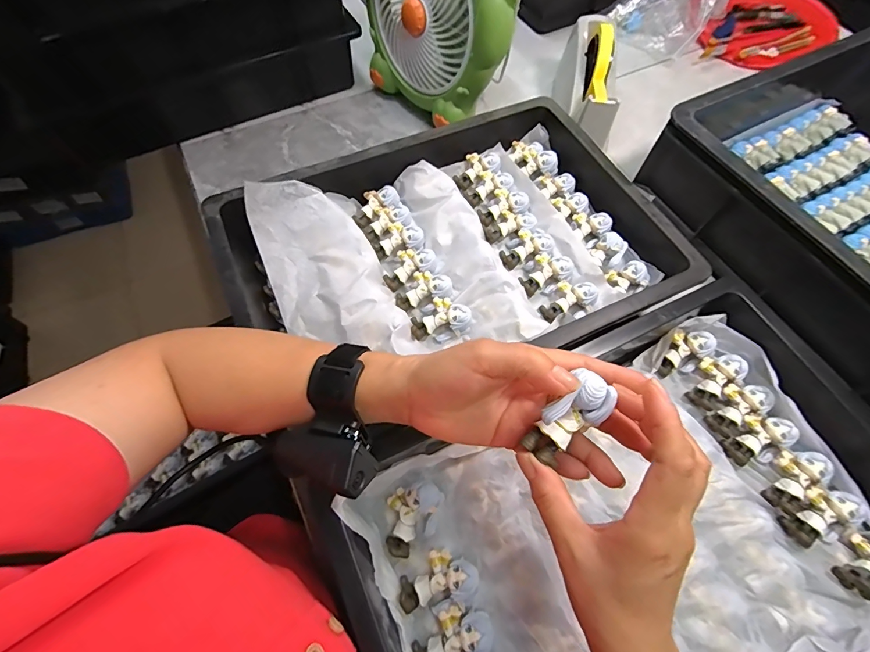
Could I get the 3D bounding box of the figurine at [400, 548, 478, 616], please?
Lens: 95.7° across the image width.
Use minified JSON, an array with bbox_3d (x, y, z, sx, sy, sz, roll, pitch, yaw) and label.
[{"bbox_3d":[0.003,0.204,0.316,0.061,0.025,0.039,-5,64,-3],"label":"figurine"}]

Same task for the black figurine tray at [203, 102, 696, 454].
[{"bbox_3d":[0.015,-0.082,0.442,0.439,0.066,0.321,-25,67,-12],"label":"black figurine tray"}]

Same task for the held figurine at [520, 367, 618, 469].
[{"bbox_3d":[0.078,0.056,0.234,0.025,0.020,0.059,46,103,19],"label":"held figurine"}]

